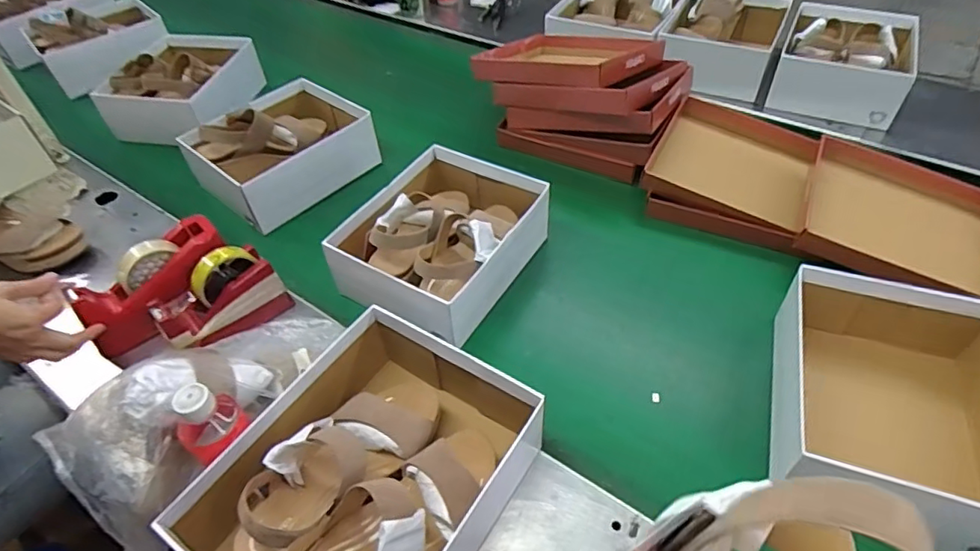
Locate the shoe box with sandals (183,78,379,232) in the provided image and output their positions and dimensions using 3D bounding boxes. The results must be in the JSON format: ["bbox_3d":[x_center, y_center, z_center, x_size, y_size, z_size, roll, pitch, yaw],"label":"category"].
[{"bbox_3d":[-0.353,-0.219,0.978,0.216,0.106,0.268,33,57,31],"label":"shoe box with sandals"}]

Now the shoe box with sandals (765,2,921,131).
[{"bbox_3d":[0.688,-0.418,1.074,0.222,0.118,0.263,19,50,21],"label":"shoe box with sandals"}]

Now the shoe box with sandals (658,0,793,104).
[{"bbox_3d":[0.494,-0.513,1.175,0.212,0.115,0.311,19,50,22],"label":"shoe box with sandals"}]

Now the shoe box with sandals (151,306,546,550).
[{"bbox_3d":[-0.114,0.202,0.560,0.238,0.121,0.306,24,52,25],"label":"shoe box with sandals"}]

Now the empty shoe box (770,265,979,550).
[{"bbox_3d":[0.440,0.130,0.615,0.220,0.103,0.279,13,48,17],"label":"empty shoe box"}]

